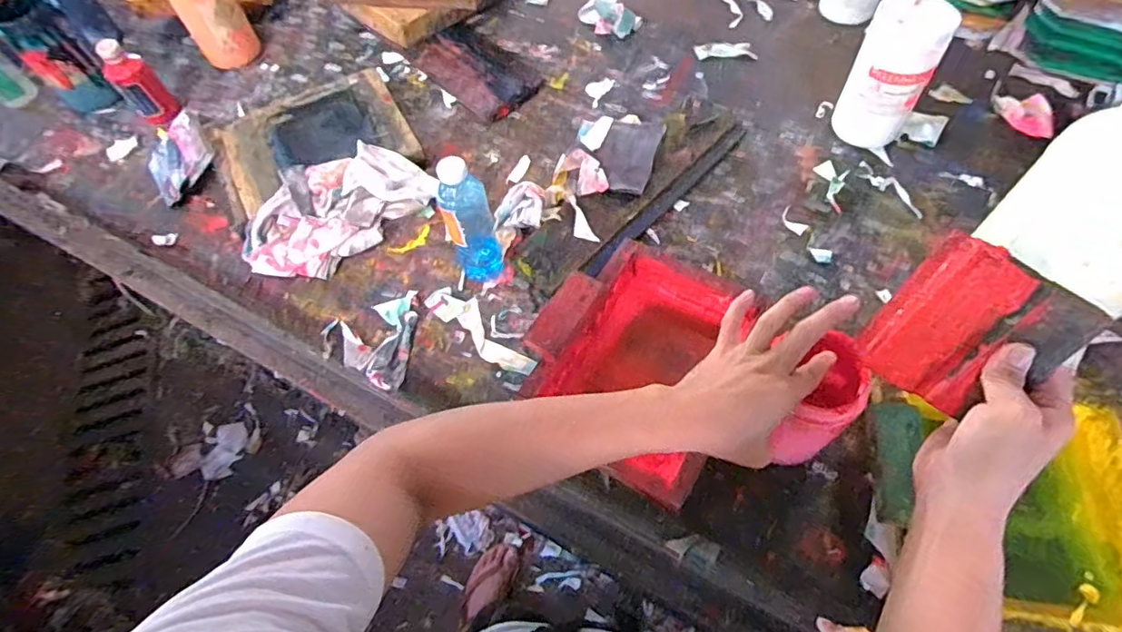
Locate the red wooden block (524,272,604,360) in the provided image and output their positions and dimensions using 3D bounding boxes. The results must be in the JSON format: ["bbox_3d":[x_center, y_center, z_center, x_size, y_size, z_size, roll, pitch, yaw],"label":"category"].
[{"bbox_3d":[0.003,-0.004,0.649,0.045,0.015,0.111,28,67,19],"label":"red wooden block"}]

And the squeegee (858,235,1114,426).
[{"bbox_3d":[0.292,0.014,0.403,0.104,0.118,0.012,38,36,20],"label":"squeegee"}]

